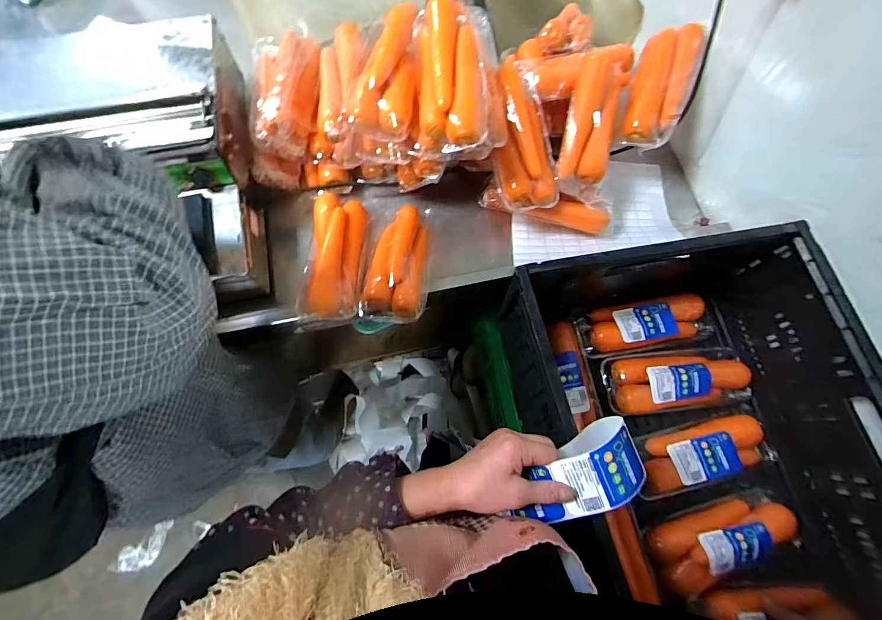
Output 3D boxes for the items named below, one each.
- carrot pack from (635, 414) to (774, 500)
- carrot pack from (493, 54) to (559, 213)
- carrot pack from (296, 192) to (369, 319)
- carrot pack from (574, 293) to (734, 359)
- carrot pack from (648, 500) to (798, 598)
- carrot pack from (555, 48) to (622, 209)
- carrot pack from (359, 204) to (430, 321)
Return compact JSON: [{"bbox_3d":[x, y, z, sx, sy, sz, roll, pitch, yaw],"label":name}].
[{"bbox_3d":[0.422,0.228,0.628,0.226,0.034,0.090,-10,72,-4],"label":"carrot pack"},{"bbox_3d":[0.131,-0.280,0.628,0.103,0.042,0.231,-5,89,-2],"label":"carrot pack"},{"bbox_3d":[-0.172,-0.090,0.625,0.087,0.055,0.219,1,72,0],"label":"carrot pack"},{"bbox_3d":[0.370,0.030,0.700,0.251,0.050,0.093,-9,72,-3],"label":"carrot pack"},{"bbox_3d":[0.436,0.346,0.596,0.234,0.058,0.086,-16,73,-6],"label":"carrot pack"},{"bbox_3d":[0.249,-0.297,0.647,0.105,0.060,0.243,8,95,2],"label":"carrot pack"},{"bbox_3d":[-0.064,-0.083,0.624,0.097,0.047,0.215,6,60,2],"label":"carrot pack"}]

